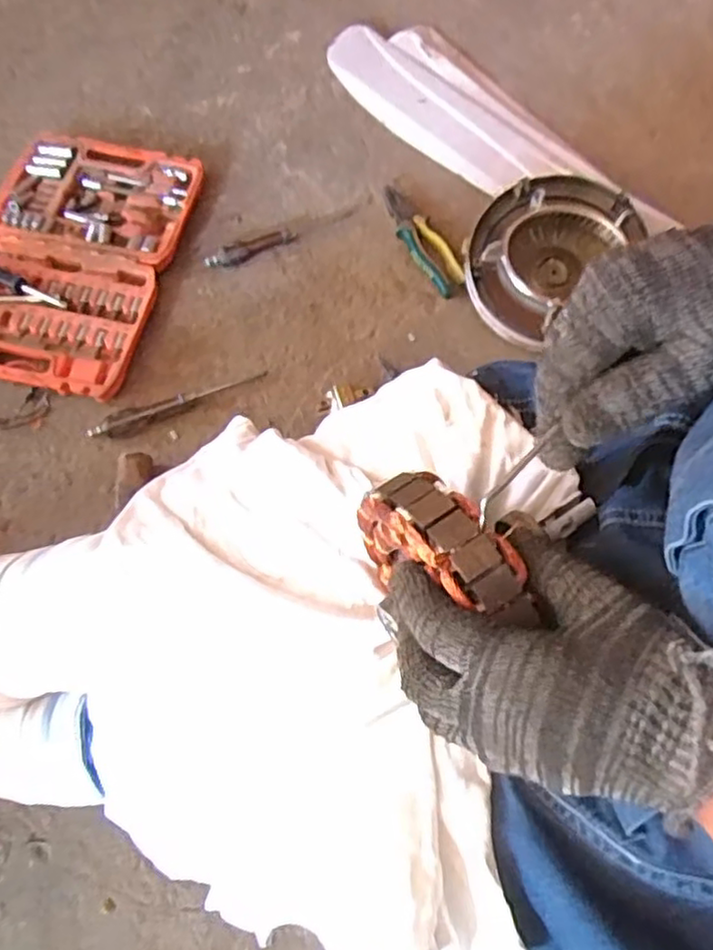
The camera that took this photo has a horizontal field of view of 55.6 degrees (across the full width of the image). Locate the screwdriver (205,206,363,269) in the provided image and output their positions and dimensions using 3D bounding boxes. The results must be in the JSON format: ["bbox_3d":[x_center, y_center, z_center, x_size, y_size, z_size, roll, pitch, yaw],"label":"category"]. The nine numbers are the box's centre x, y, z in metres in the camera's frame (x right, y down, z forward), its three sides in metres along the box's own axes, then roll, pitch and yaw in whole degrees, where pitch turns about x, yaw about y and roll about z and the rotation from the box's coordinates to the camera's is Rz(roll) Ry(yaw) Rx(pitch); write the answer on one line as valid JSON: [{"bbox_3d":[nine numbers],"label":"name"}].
[{"bbox_3d":[-0.097,-0.316,0.895,0.215,0.024,0.025,-24,70,-12],"label":"screwdriver"}]

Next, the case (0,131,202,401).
[{"bbox_3d":[-0.357,-0.277,0.854,0.245,0.039,0.381,14,67,4],"label":"case"}]

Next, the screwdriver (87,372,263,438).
[{"bbox_3d":[-0.207,-0.082,0.792,0.207,0.014,0.029,-19,69,-10],"label":"screwdriver"}]

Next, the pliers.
[{"bbox_3d":[0.088,-0.316,0.908,0.047,0.014,0.174,-32,84,-15],"label":"pliers"}]

